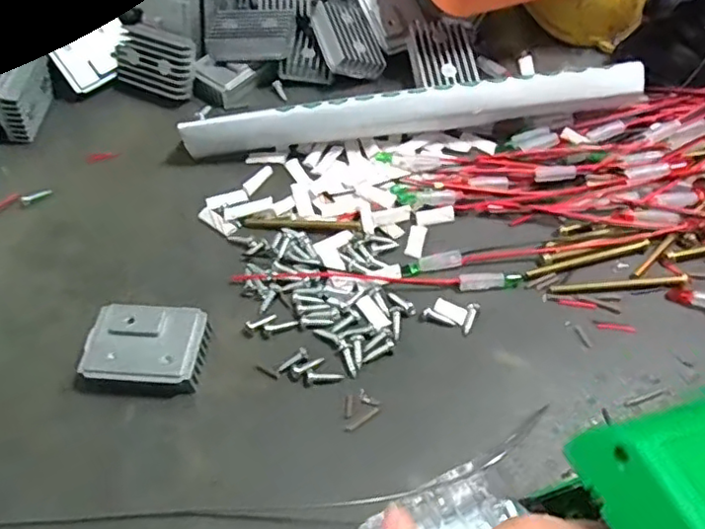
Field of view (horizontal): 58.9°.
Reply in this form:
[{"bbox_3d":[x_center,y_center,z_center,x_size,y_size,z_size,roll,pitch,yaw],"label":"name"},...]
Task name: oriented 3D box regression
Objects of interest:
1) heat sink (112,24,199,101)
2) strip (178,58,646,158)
[{"bbox_3d":[-0.111,-0.115,0.354,0.048,0.034,0.018,23,18,17],"label":"heat sink"},{"bbox_3d":[0.029,-0.074,0.310,0.221,0.026,0.010,-5,56,0],"label":"strip"}]

